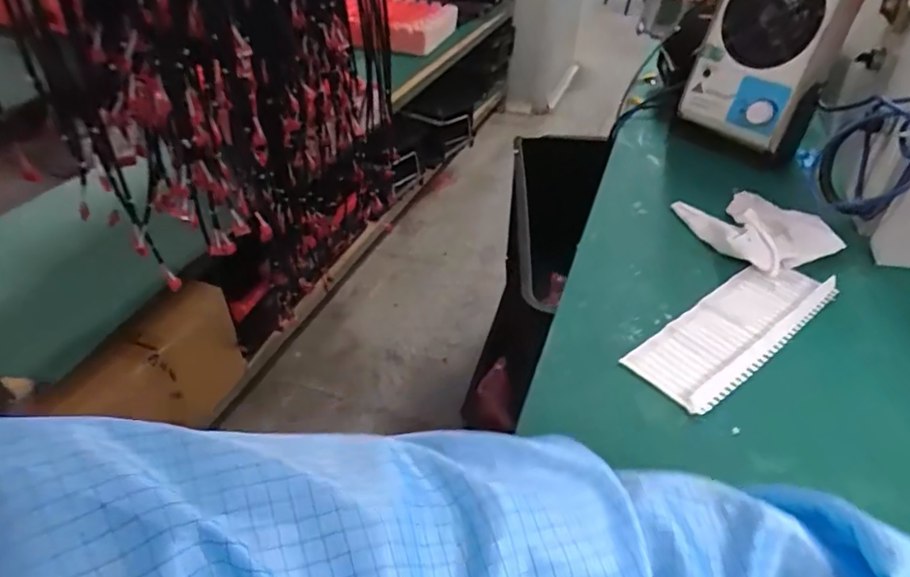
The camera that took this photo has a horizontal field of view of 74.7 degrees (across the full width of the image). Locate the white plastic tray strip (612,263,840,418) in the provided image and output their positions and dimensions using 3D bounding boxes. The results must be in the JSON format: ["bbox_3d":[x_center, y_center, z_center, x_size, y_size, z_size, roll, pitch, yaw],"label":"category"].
[{"bbox_3d":[0.264,0.032,0.553,0.248,0.012,0.080,-25,47,-31],"label":"white plastic tray strip"}]

